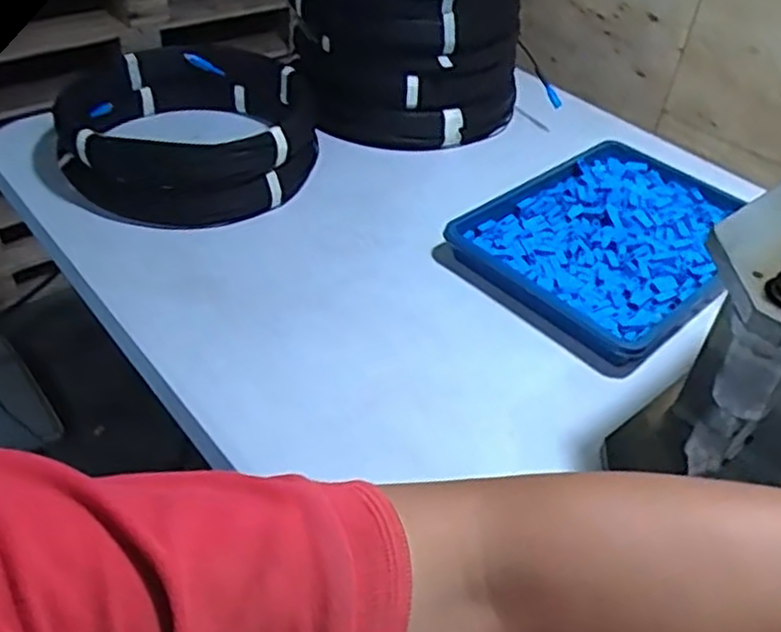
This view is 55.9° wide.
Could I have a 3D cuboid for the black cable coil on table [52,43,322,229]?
[{"bbox_3d":[-0.223,-0.203,0.847,0.253,0.113,0.247,3,41,-3],"label":"black cable coil on table"}]

